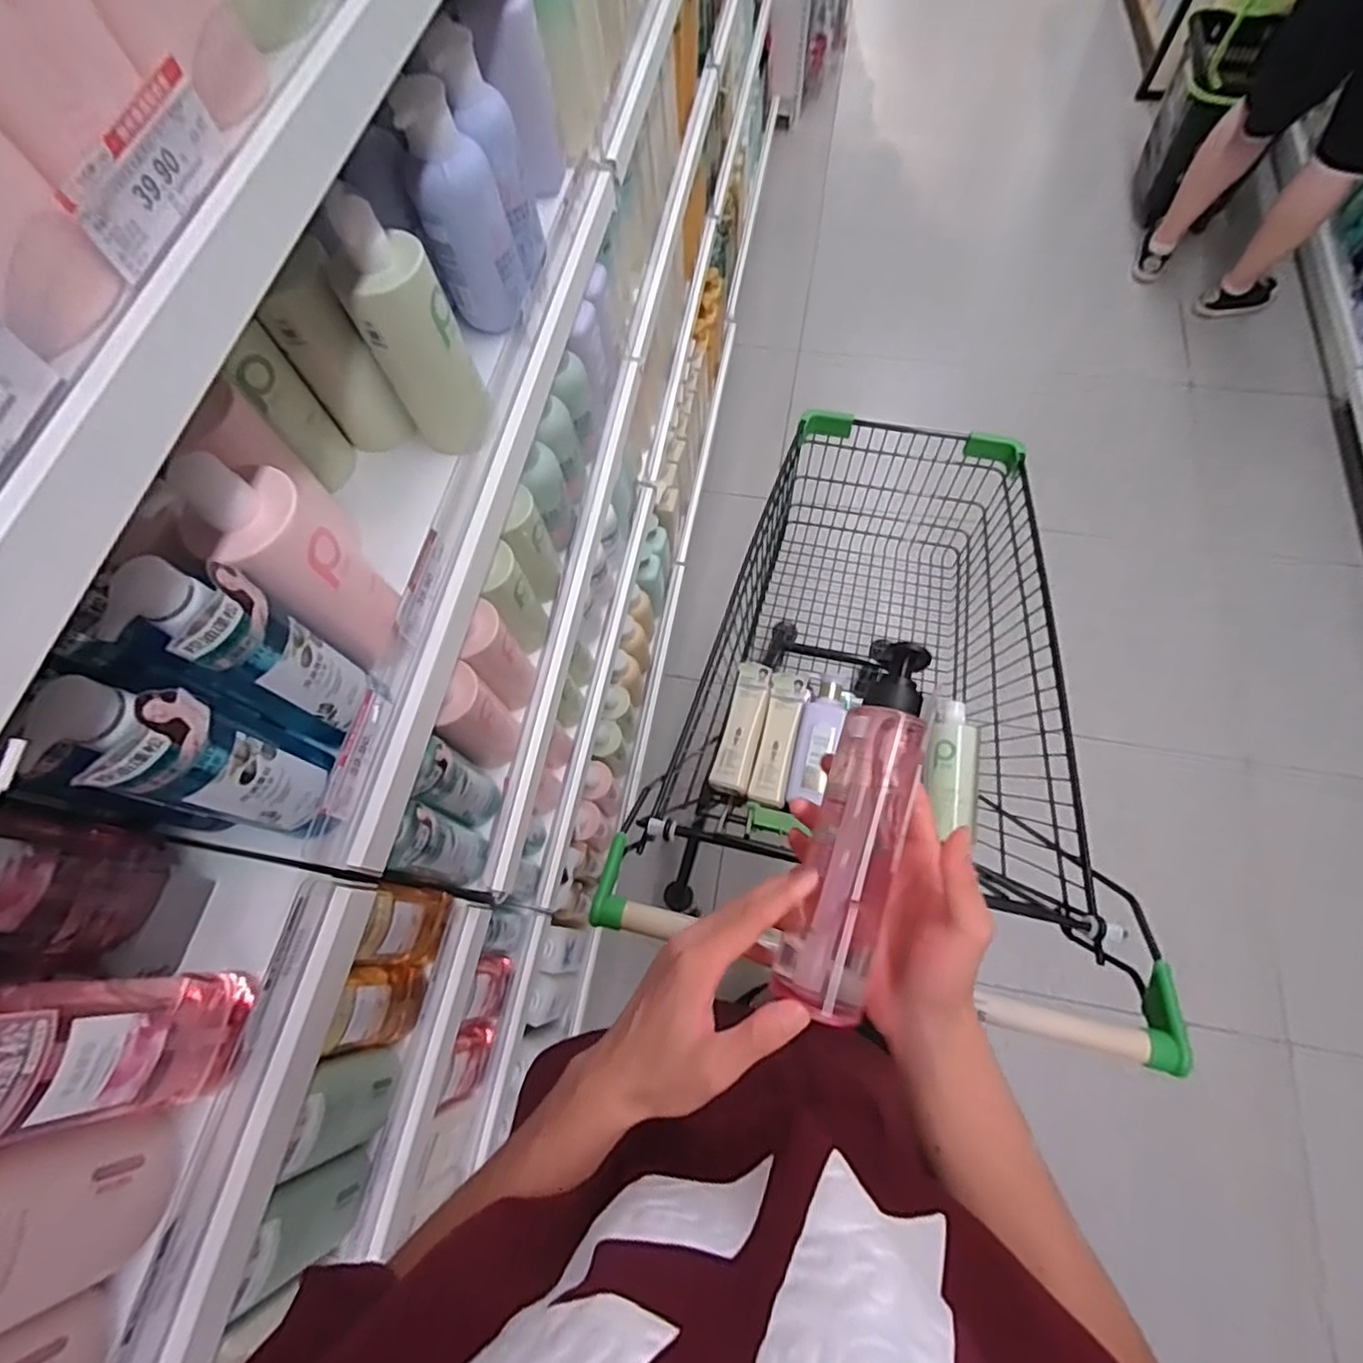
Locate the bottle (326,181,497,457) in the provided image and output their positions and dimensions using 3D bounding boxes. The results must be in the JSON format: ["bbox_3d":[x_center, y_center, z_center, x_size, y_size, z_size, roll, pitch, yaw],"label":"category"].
[{"bbox_3d":[-0.235,-0.305,0.588,0.084,0.225,0.076,-29,69,-9],"label":"bottle"}]

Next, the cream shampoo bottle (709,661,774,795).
[{"bbox_3d":[0.107,0.078,1.104,0.064,0.036,0.220,15,69,9],"label":"cream shampoo bottle"}]

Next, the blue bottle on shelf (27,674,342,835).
[{"bbox_3d":[-0.304,0.052,0.415,0.064,0.176,0.062,0,68,3],"label":"blue bottle on shelf"}]

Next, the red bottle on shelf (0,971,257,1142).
[{"bbox_3d":[-0.348,0.216,0.373,0.077,0.213,0.077,-8,68,-1],"label":"red bottle on shelf"}]

